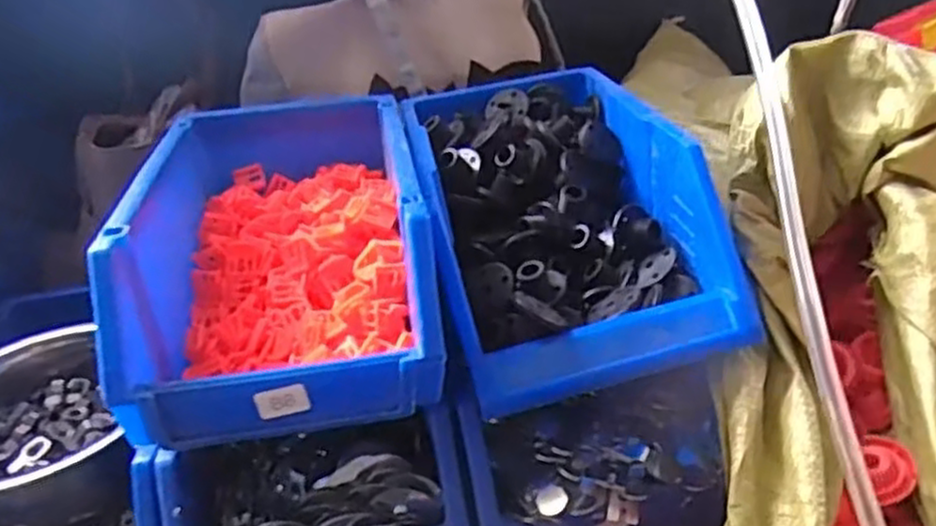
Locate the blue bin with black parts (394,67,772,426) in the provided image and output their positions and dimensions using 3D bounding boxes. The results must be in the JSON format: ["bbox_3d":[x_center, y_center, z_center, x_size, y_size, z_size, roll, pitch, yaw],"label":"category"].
[{"bbox_3d":[0.064,-0.047,0.610,0.195,0.127,0.330,-10,26,-7],"label":"blue bin with black parts"}]

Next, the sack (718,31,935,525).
[{"bbox_3d":[0.256,0.065,0.516,0.172,0.160,0.450,7,66,27],"label":"sack"}]

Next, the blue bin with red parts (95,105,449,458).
[{"bbox_3d":[-0.144,-0.033,0.610,0.201,0.122,0.403,-10,26,-6],"label":"blue bin with red parts"}]

